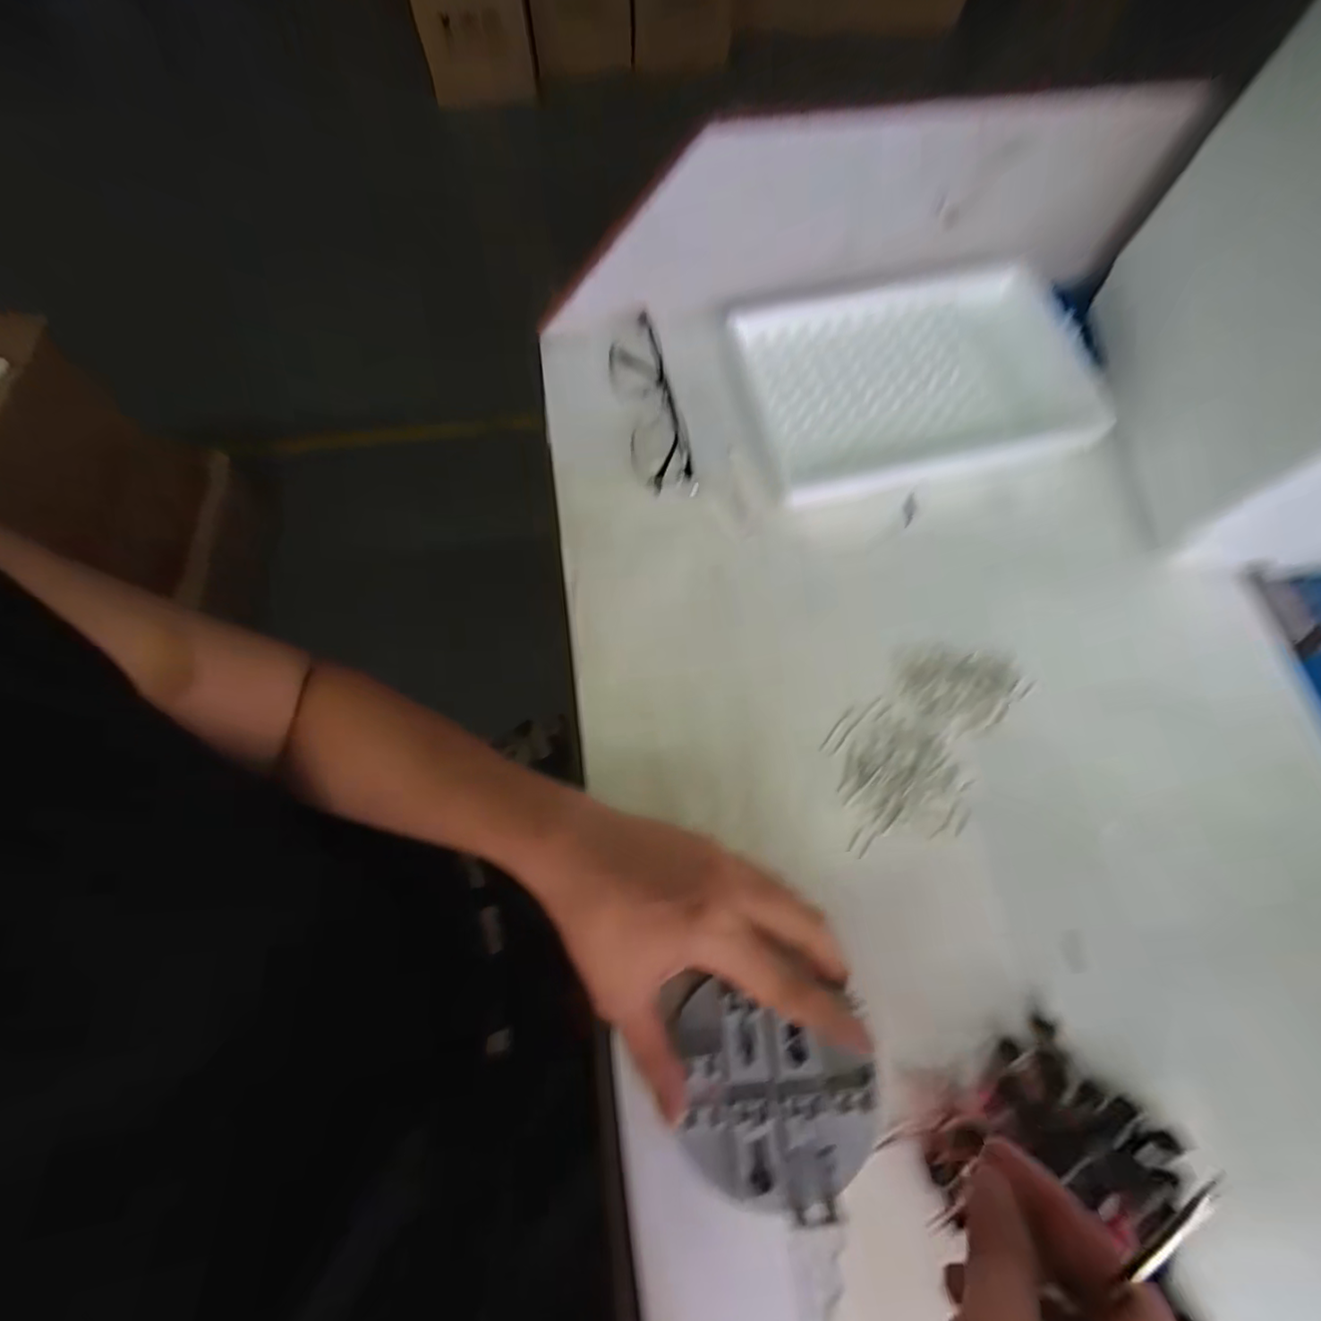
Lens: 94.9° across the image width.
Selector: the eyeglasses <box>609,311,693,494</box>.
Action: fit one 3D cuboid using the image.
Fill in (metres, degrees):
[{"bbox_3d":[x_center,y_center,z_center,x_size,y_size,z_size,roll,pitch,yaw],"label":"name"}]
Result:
[{"bbox_3d":[-0.009,-0.181,0.430,0.040,0.020,0.138,-13,72,-2],"label":"eyeglasses"}]

